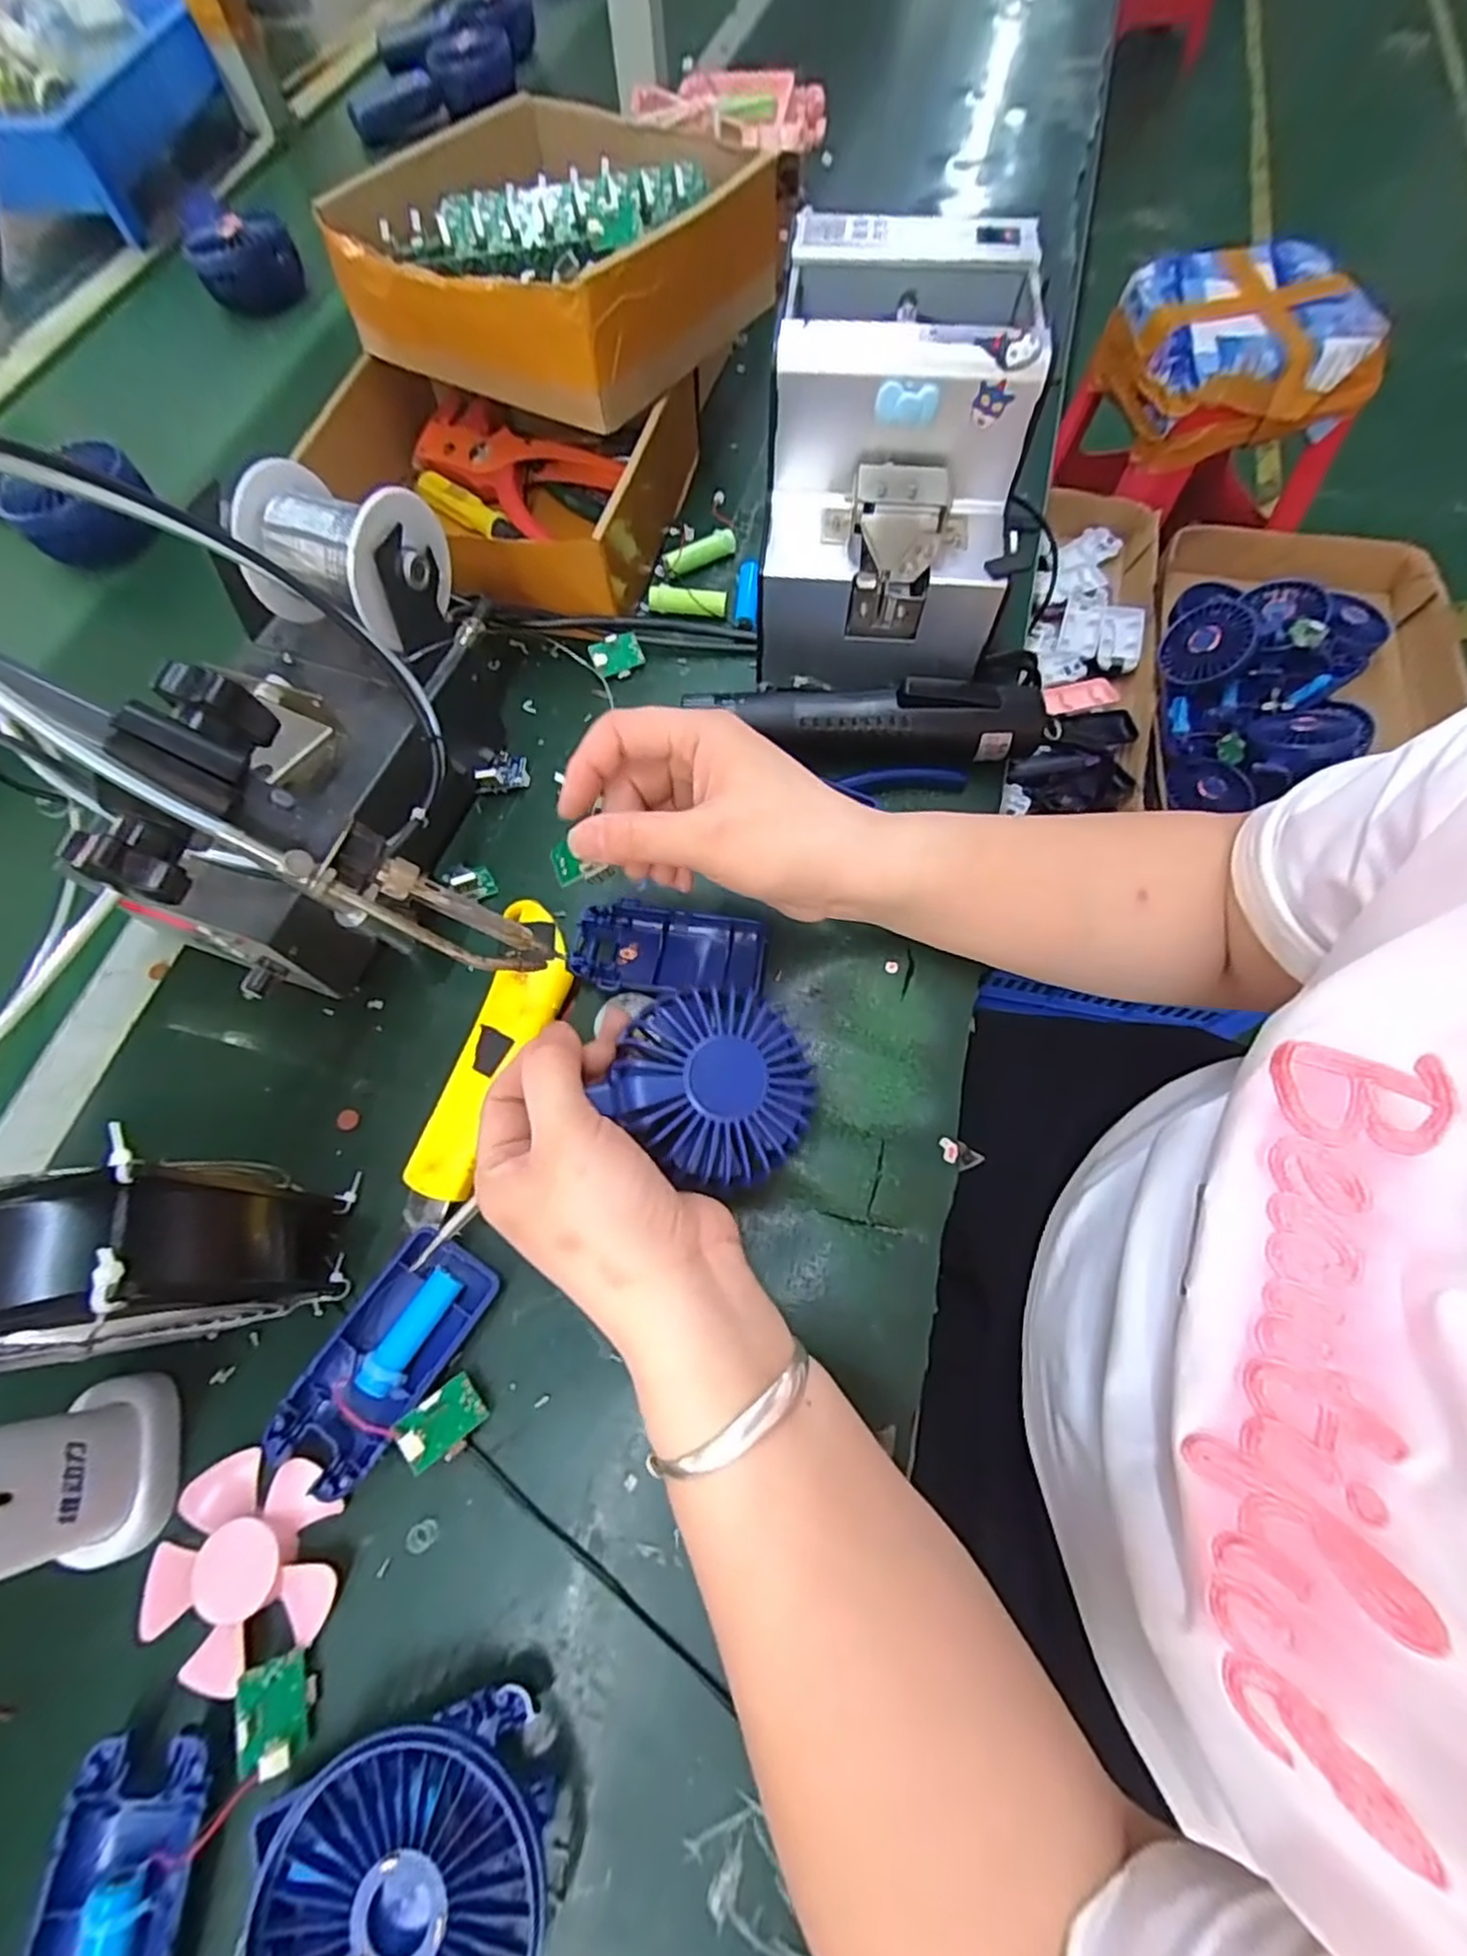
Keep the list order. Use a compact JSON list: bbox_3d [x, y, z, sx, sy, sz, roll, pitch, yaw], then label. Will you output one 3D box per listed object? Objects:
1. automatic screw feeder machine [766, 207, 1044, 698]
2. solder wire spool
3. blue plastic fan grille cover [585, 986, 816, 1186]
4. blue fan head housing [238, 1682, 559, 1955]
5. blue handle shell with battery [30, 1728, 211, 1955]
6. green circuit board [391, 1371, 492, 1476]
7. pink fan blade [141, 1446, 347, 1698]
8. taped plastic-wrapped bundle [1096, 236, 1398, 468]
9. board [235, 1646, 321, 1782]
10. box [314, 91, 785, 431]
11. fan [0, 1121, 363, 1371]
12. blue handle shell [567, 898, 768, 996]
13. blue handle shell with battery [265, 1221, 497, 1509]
[{"bbox_3d":[0.085,-0.271,0.386,0.121,0.151,0.163,7,68,5],"label":"automatic screw feeder machine"},{"bbox_3d":[-0.179,-0.192,0.320,0.081,0.050,0.064,15,69,9],"label":"solder wire spool"},{"bbox_3d":[-0.006,0.041,0.283,0.075,0.026,0.073,30,72,13],"label":"blue plastic fan grille cover"},{"bbox_3d":[-0.103,0.289,0.223,0.092,0.029,0.083,-21,68,-7],"label":"blue fan head housing"},{"bbox_3d":[-0.200,0.307,0.228,0.046,0.015,0.092,3,68,3],"label":"blue handle shell with battery"},{"bbox_3d":[-0.113,0.174,0.275,0.031,0.004,0.024,-27,78,-45],"label":"green circuit board"},{"bbox_3d":[-0.185,0.219,0.265,0.065,0.013,0.068,-1,67,2],"label":"pink fan blade"},{"bbox_3d":[0.726,-0.911,1.031,0.315,0.133,0.258,-3,67,1],"label":"taped plastic-wrapped bundle"},{"bbox_3d":[-0.158,0.256,0.245,0.024,0.004,0.030,6,55,-36],"label":"board"},{"bbox_3d":[-0.100,-0.448,0.433,0.199,0.063,0.230,27,71,14],"label":"box"},{"bbox_3d":[-0.225,0.106,0.256,0.111,0.116,0.047,-12,68,-3],"label":"fan"},{"bbox_3d":[-0.033,-0.013,0.356,0.094,0.015,0.047,9,68,6],"label":"blue handle shell"},{"bbox_3d":[-0.140,0.153,0.287,0.046,0.022,0.091,28,71,13],"label":"blue handle shell with battery"}]

